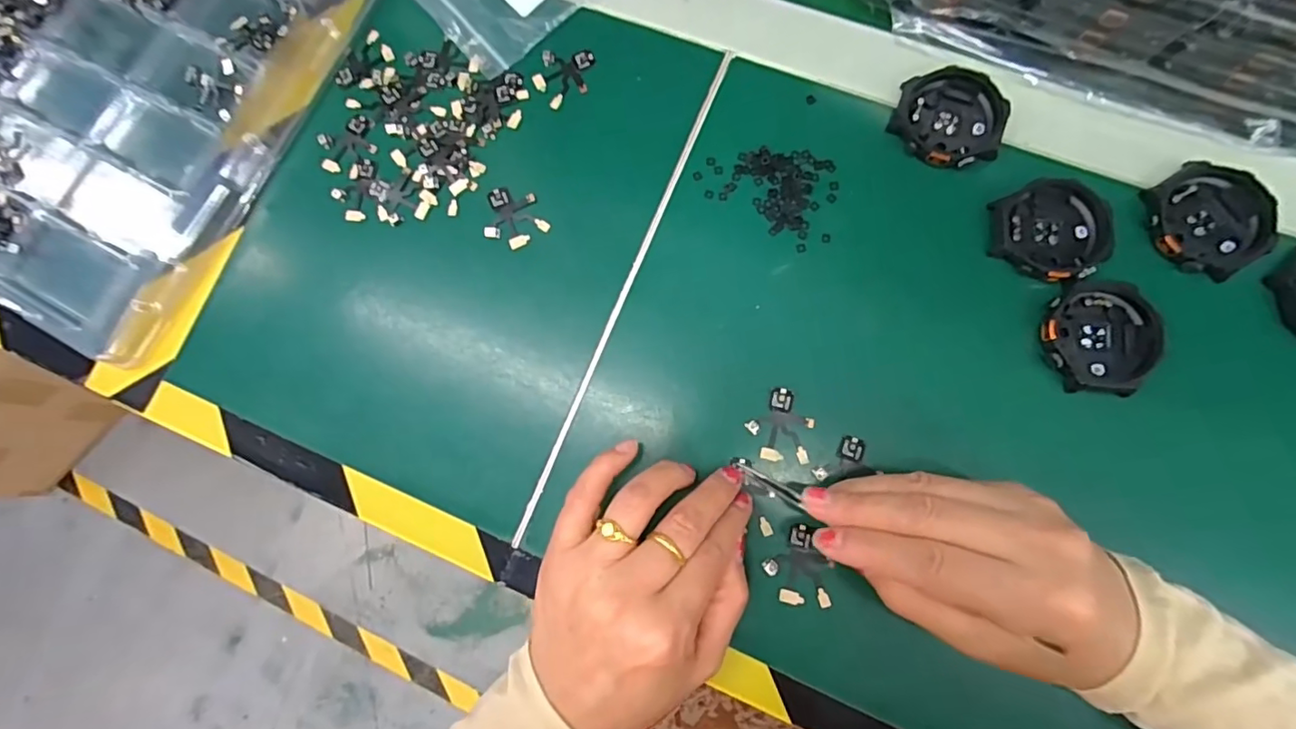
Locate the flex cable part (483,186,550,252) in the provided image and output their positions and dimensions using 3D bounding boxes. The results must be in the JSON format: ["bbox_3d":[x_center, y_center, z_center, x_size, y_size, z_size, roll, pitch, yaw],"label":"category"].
[{"bbox_3d":[-0.070,-0.079,0.296,0.033,0.004,0.034,1,82,4],"label":"flex cable part"}]

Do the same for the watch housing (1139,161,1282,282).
[{"bbox_3d":[0.269,-0.070,0.266,0.051,0.007,0.053,-1,82,4],"label":"watch housing"}]

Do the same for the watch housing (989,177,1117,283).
[{"bbox_3d":[0.197,-0.065,0.273,0.054,0.009,0.049,-8,81,3],"label":"watch housing"}]

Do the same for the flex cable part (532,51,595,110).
[{"bbox_3d":[-0.048,-0.160,0.309,0.029,0.004,0.036,14,83,6],"label":"flex cable part"}]

